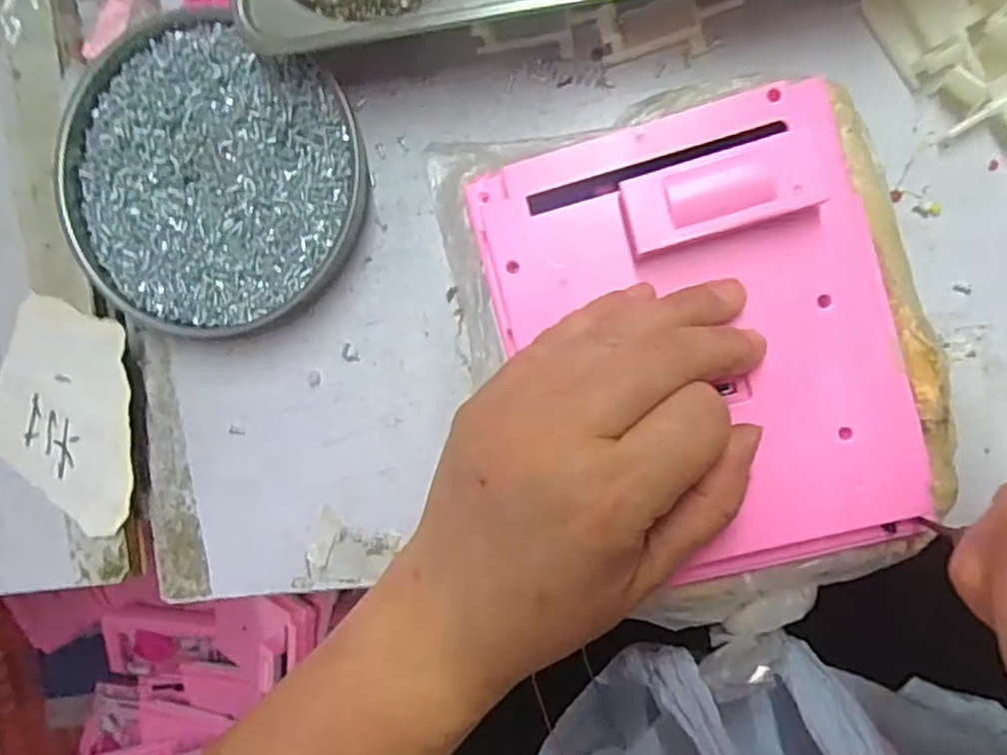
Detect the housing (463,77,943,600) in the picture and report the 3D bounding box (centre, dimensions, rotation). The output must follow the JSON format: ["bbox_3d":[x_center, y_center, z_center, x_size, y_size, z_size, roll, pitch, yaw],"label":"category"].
[{"bbox_3d":[0.065,-0.010,0.228,0.123,0.021,0.152,-14,90,10],"label":"housing"}]

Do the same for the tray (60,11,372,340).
[{"bbox_3d":[-0.131,-0.087,0.309,0.133,0.024,0.126,0,92,9],"label":"tray"}]

